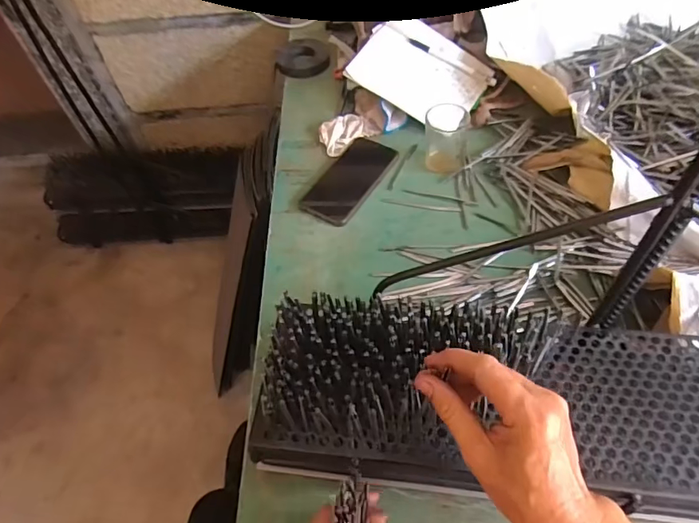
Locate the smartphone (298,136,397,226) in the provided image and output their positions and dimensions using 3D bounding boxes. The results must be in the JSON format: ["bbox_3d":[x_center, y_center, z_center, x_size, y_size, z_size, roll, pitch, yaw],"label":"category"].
[{"bbox_3d":[0.003,-0.120,0.666,0.079,0.004,0.164,23,60,21],"label":"smartphone"}]

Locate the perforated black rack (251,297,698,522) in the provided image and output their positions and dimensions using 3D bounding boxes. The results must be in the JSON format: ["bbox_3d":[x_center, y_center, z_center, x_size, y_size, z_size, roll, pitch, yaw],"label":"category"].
[{"bbox_3d":[0.220,0.124,0.386,0.584,0.071,0.148,5,59,3],"label":"perforated black rack"}]

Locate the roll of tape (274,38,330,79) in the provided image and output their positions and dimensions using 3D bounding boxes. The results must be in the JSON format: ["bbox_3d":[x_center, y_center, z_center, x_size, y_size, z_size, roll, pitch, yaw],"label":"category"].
[{"bbox_3d":[-0.083,-0.371,0.840,0.087,0.021,0.082,17,58,17],"label":"roll of tape"}]

